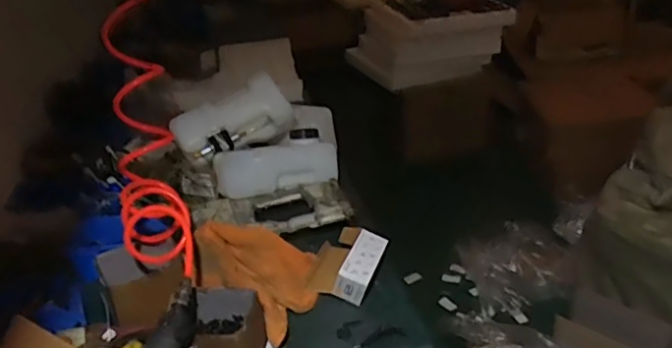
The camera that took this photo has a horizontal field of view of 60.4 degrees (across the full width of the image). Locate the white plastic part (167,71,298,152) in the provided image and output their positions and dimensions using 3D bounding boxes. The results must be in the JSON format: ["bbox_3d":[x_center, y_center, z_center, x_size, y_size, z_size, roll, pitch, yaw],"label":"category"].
[{"bbox_3d":[-0.232,-0.120,1.322,0.264,0.142,0.075,-28,21,-13],"label":"white plastic part"}]

